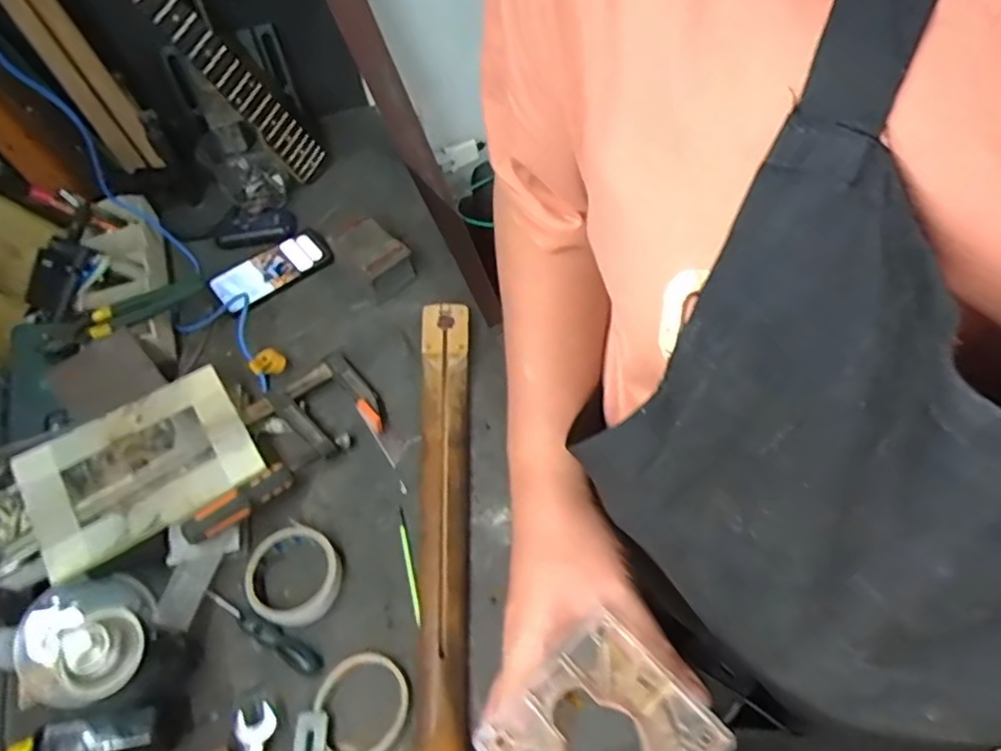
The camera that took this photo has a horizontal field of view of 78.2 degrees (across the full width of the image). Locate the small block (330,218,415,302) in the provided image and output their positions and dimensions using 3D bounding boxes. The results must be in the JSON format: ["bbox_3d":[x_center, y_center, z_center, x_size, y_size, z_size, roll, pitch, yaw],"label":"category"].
[{"bbox_3d":[-0.170,-0.158,0.822,0.071,0.062,0.106,-38,62,-19],"label":"small block"}]

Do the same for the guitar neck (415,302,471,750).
[{"bbox_3d":[-0.056,0.185,0.606,0.079,0.038,0.645,-6,56,0],"label":"guitar neck"}]

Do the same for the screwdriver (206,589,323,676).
[{"bbox_3d":[-0.227,0.243,0.587,0.132,0.020,0.020,25,62,19],"label":"screwdriver"}]

